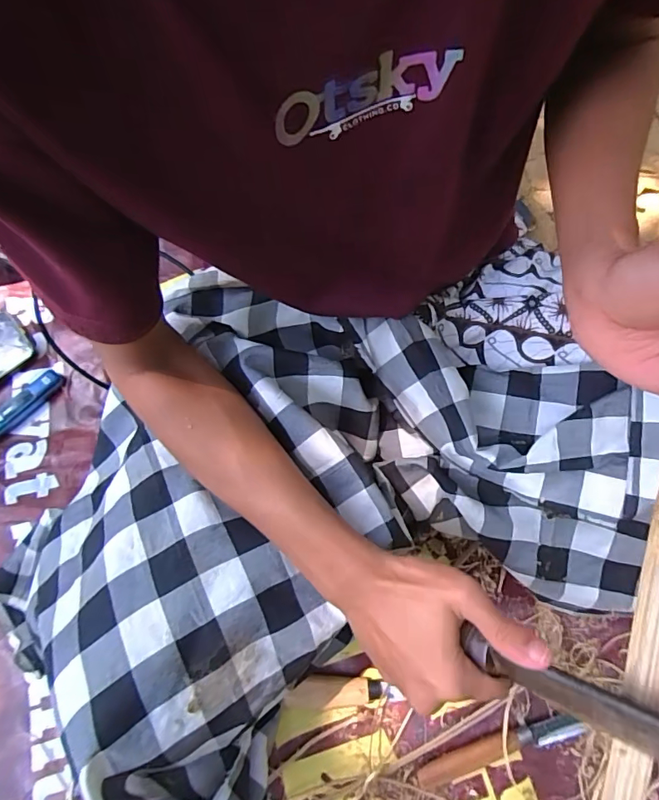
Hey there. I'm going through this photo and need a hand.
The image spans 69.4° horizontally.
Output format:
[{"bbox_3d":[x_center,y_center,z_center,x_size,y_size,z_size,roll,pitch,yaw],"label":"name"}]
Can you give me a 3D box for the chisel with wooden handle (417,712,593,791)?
[{"bbox_3d":[0.156,0.315,0.430,0.158,0.020,0.023,-15,70,-6],"label":"chisel with wooden handle"}]

